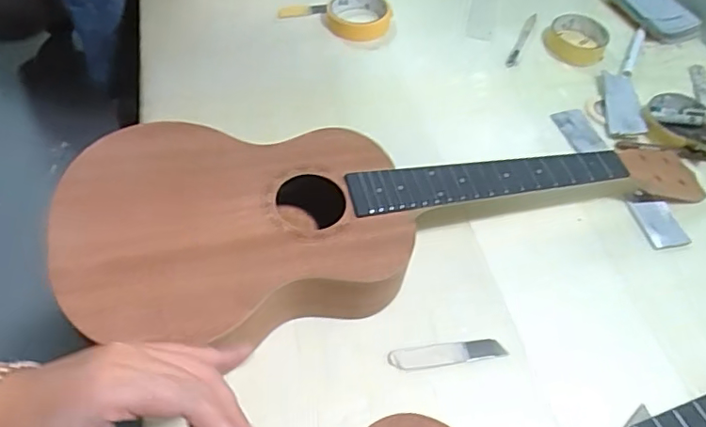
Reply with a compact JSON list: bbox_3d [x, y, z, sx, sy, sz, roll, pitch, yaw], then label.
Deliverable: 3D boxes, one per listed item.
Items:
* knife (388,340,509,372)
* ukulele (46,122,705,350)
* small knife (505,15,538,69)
[{"bbox_3d":[0.083,0.125,0.488,0.102,0.005,0.020,-6,55,-7],"label":"knife"},{"bbox_3d":[0.046,-0.001,0.524,0.588,0.068,0.200,-7,54,-14],"label":"ukulele"},{"bbox_3d":[0.231,-0.238,0.750,0.013,0.005,0.125,22,56,13],"label":"small knife"}]

